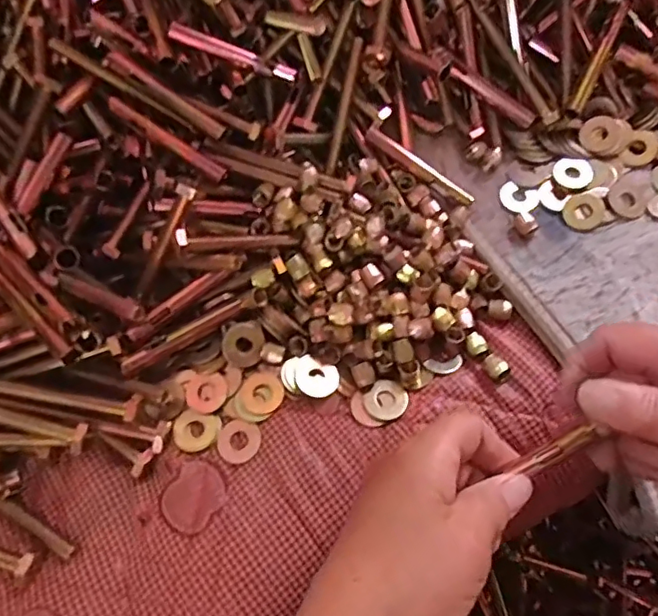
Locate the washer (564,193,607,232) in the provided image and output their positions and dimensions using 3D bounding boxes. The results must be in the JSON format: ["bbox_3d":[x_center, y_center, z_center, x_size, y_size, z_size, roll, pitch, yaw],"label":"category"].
[{"bbox_3d":[0.164,-0.061,0.357,0.024,0.006,0.027,36,71,17],"label":"washer"}]

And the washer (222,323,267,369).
[{"bbox_3d":[-0.051,0.022,0.327,0.024,0.004,0.025,1,78,-5],"label":"washer"}]

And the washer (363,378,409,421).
[{"bbox_3d":[0.033,0.052,0.315,0.025,0.005,0.023,-1,65,1],"label":"washer"}]

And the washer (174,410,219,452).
[{"bbox_3d":[-0.075,0.069,0.311,0.024,0.004,0.021,13,66,7],"label":"washer"}]

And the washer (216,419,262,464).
[{"bbox_3d":[-0.050,0.073,0.307,0.025,0.004,0.024,-1,65,1],"label":"washer"}]

